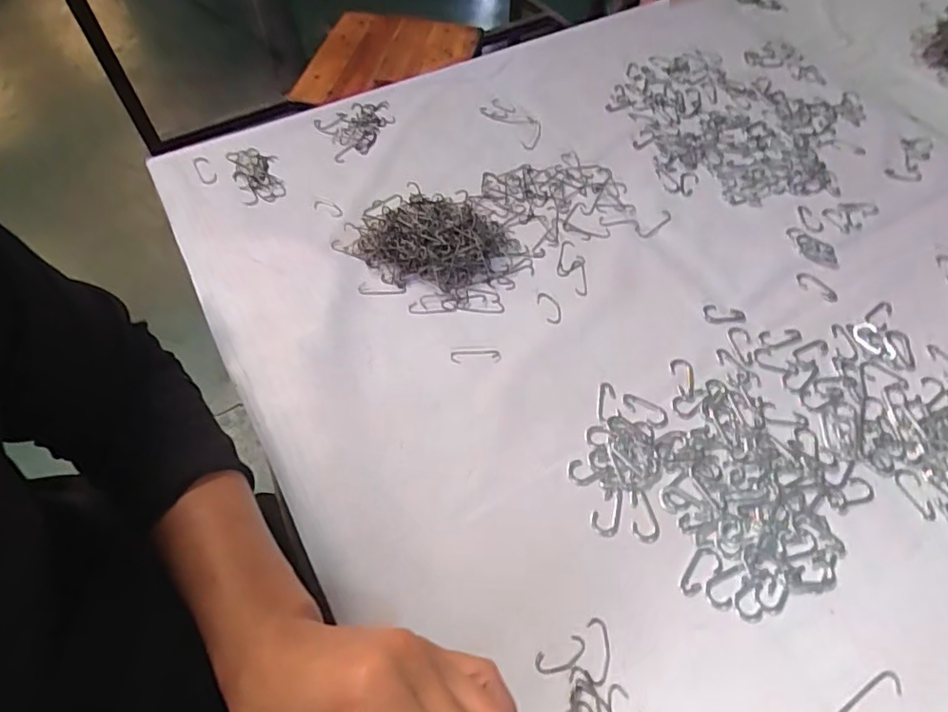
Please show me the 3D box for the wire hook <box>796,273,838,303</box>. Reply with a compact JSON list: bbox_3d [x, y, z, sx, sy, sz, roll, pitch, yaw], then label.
[{"bbox_3d":[0.306,-0.062,0.502,0.037,0.004,0.023,30,61,18],"label":"wire hook"}]

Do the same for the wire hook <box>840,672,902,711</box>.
[{"bbox_3d":[0.233,0.203,0.329,0.048,0.004,0.013,-27,61,-17],"label":"wire hook"}]

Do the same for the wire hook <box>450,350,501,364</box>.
[{"bbox_3d":[0.001,0.000,0.462,0.042,0.004,0.012,-1,57,-1],"label":"wire hook"}]

